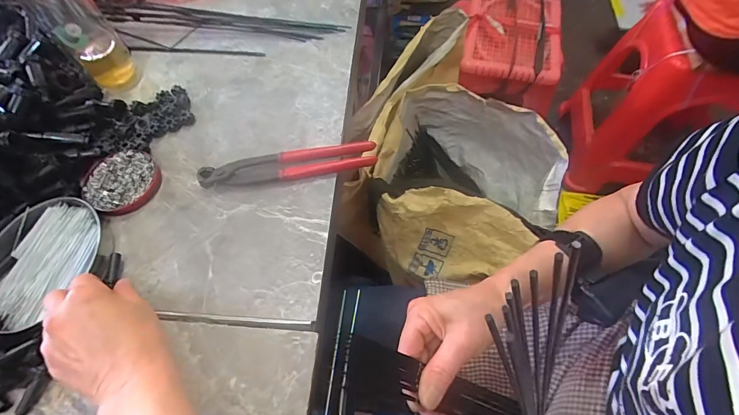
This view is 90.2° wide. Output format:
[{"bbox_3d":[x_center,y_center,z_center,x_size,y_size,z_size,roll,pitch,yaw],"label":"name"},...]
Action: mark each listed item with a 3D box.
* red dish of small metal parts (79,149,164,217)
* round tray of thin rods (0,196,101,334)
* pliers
[{"bbox_3d":[-0.286,-0.031,0.425,0.079,0.013,0.085,-1,61,1],"label":"red dish of small metal parts"},{"bbox_3d":[-0.332,0.051,0.373,0.113,0.030,0.121,-1,61,1],"label":"round tray of thin rods"},{"bbox_3d":[-0.094,-0.050,0.431,0.200,0.022,0.035,-6,62,-2],"label":"pliers"}]

